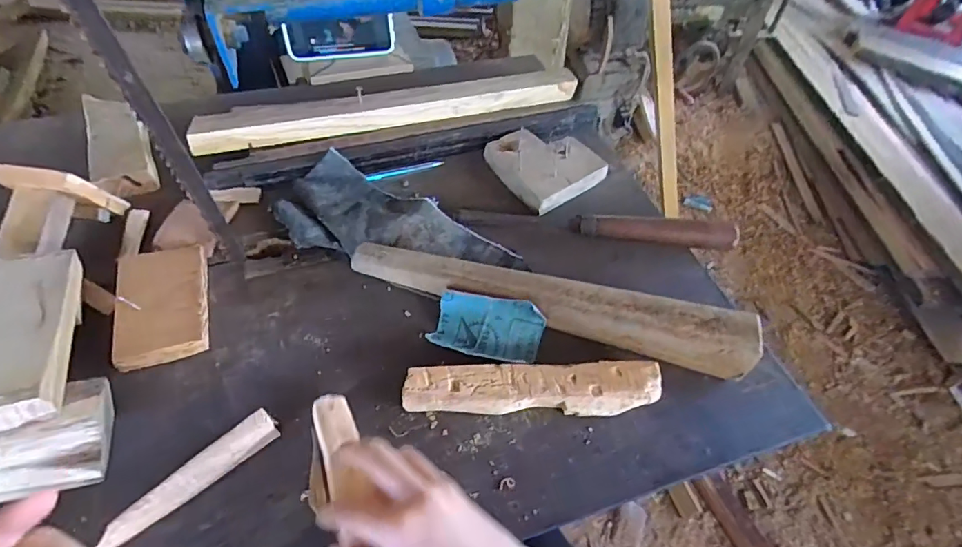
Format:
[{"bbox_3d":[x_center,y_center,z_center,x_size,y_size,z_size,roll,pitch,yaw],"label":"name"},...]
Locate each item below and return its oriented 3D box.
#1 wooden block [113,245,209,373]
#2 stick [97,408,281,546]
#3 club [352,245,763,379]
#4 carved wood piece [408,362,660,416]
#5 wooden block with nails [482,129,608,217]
[{"bbox_3d":[-0.281,0.025,0.432,0.066,0.022,0.113,-15,52,-15],"label":"wooden block"},{"bbox_3d":[-0.202,0.143,0.345,0.117,0.016,0.021,-34,59,-27],"label":"stick"},{"bbox_3d":[0.055,0.019,0.437,0.350,0.041,0.041,15,51,10],"label":"club"},{"bbox_3d":[0.044,0.094,0.401,0.208,0.015,0.040,0,50,-2],"label":"carved wood piece"},{"bbox_3d":[0.078,-0.134,0.585,0.106,0.032,0.119,-25,55,-21],"label":"wooden block with nails"}]

